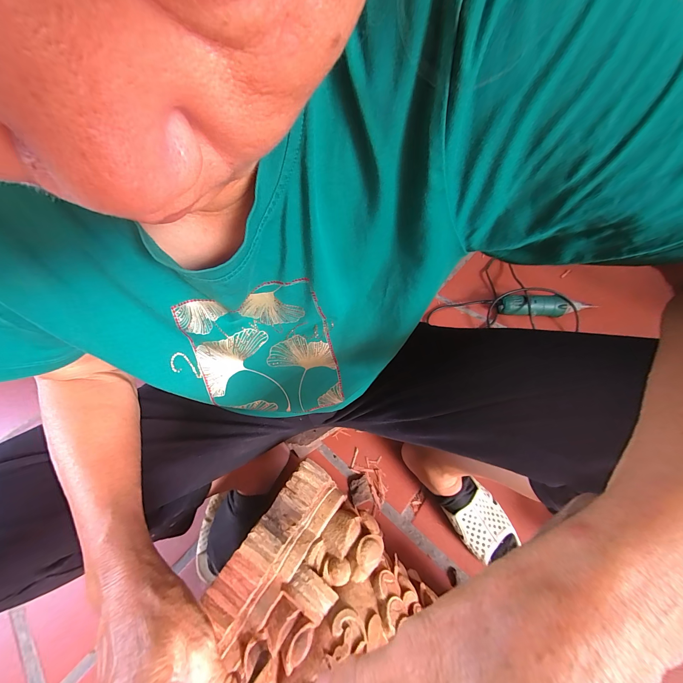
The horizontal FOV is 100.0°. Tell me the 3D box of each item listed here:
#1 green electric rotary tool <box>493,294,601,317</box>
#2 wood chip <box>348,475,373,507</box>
[{"bbox_3d":[0.501,-0.088,0.709,0.205,0.041,0.053,-1,54,6],"label":"green electric rotary tool"},{"bbox_3d":[0.035,0.279,0.536,0.038,0.005,0.043,-16,53,-7],"label":"wood chip"}]

